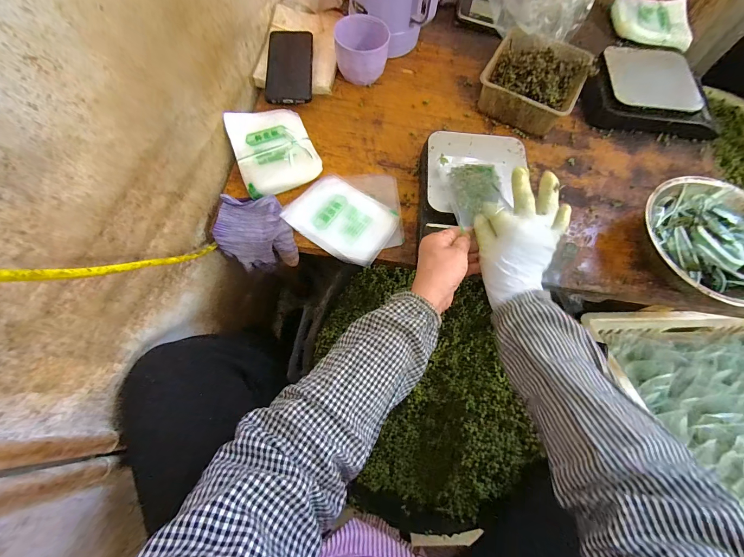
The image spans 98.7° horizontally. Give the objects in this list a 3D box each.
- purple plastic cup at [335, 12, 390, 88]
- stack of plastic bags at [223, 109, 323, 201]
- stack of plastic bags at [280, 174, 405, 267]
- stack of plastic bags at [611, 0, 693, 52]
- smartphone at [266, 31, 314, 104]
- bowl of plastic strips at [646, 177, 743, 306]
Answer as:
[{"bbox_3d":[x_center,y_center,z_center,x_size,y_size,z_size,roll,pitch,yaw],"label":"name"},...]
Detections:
[{"bbox_3d":[-0.018,-0.395,0.553,0.090,0.067,0.075,8,70,0],"label":"purple plastic cup"},{"bbox_3d":[-0.150,-0.201,0.487,0.112,0.019,0.147,-21,72,-10],"label":"stack of plastic bags"},{"bbox_3d":[-0.023,-0.101,0.466,0.153,0.014,0.150,32,72,9],"label":"stack of plastic bags"},{"bbox_3d":[0.577,-0.536,0.666,0.155,0.034,0.125,10,70,1],"label":"stack of plastic bags"},{"bbox_3d":[-0.142,-0.374,0.551,0.075,0.009,0.181,-3,70,-3],"label":"smartphone"},{"bbox_3d":[0.464,-0.048,0.450,0.179,0.073,0.185,1,70,-2],"label":"bowl of plastic strips"}]

